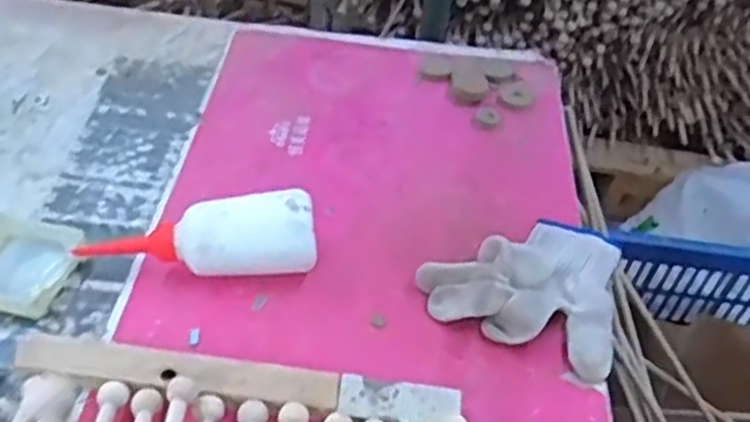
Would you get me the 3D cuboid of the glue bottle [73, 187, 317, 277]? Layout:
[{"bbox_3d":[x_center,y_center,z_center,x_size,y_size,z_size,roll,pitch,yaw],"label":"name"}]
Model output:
[{"bbox_3d":[-0.133,0.023,0.557,0.175,0.060,0.046,-1,44,-7],"label":"glue bottle"}]

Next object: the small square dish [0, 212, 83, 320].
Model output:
[{"bbox_3d":[-0.268,0.038,0.558,0.076,0.013,0.086,12,43,4],"label":"small square dish"}]

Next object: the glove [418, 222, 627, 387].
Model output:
[{"bbox_3d":[0.121,0.043,0.576,0.150,0.040,0.131,20,45,14],"label":"glove"}]

